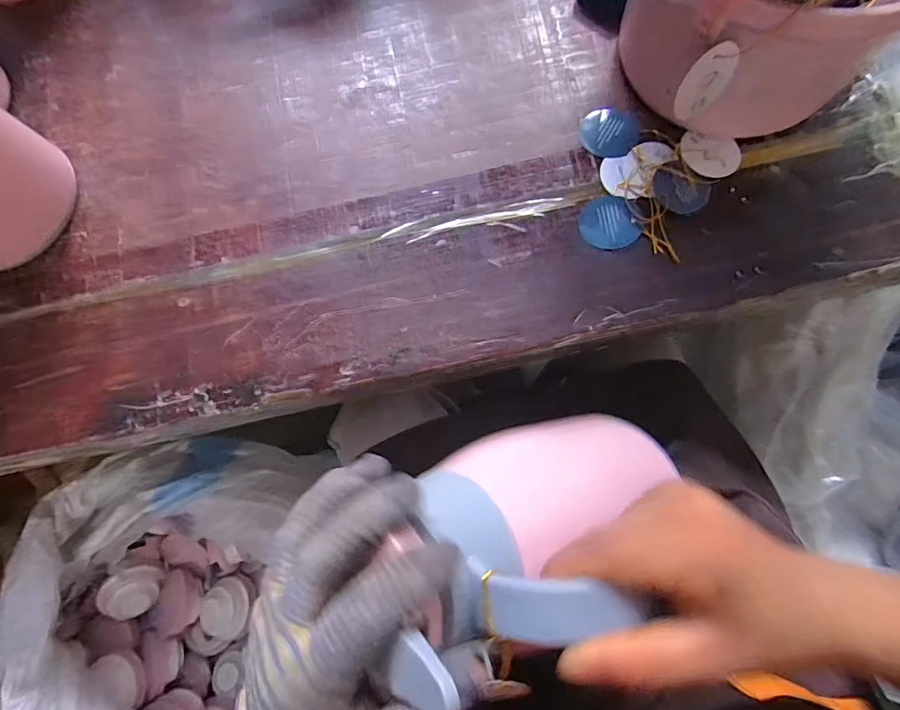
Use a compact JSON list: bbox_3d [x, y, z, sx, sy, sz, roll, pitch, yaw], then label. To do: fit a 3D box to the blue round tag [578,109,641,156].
[{"bbox_3d":[0.146,-0.203,0.422,0.053,0.005,0.050,-1,77,4],"label":"blue round tag"}]

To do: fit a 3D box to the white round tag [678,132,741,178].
[{"bbox_3d":[0.230,-0.175,0.413,0.051,0.005,0.044,12,78,6],"label":"white round tag"}]

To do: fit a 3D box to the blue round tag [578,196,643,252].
[{"bbox_3d":[0.136,-0.114,0.403,0.046,0.004,0.048,-1,77,4],"label":"blue round tag"}]

